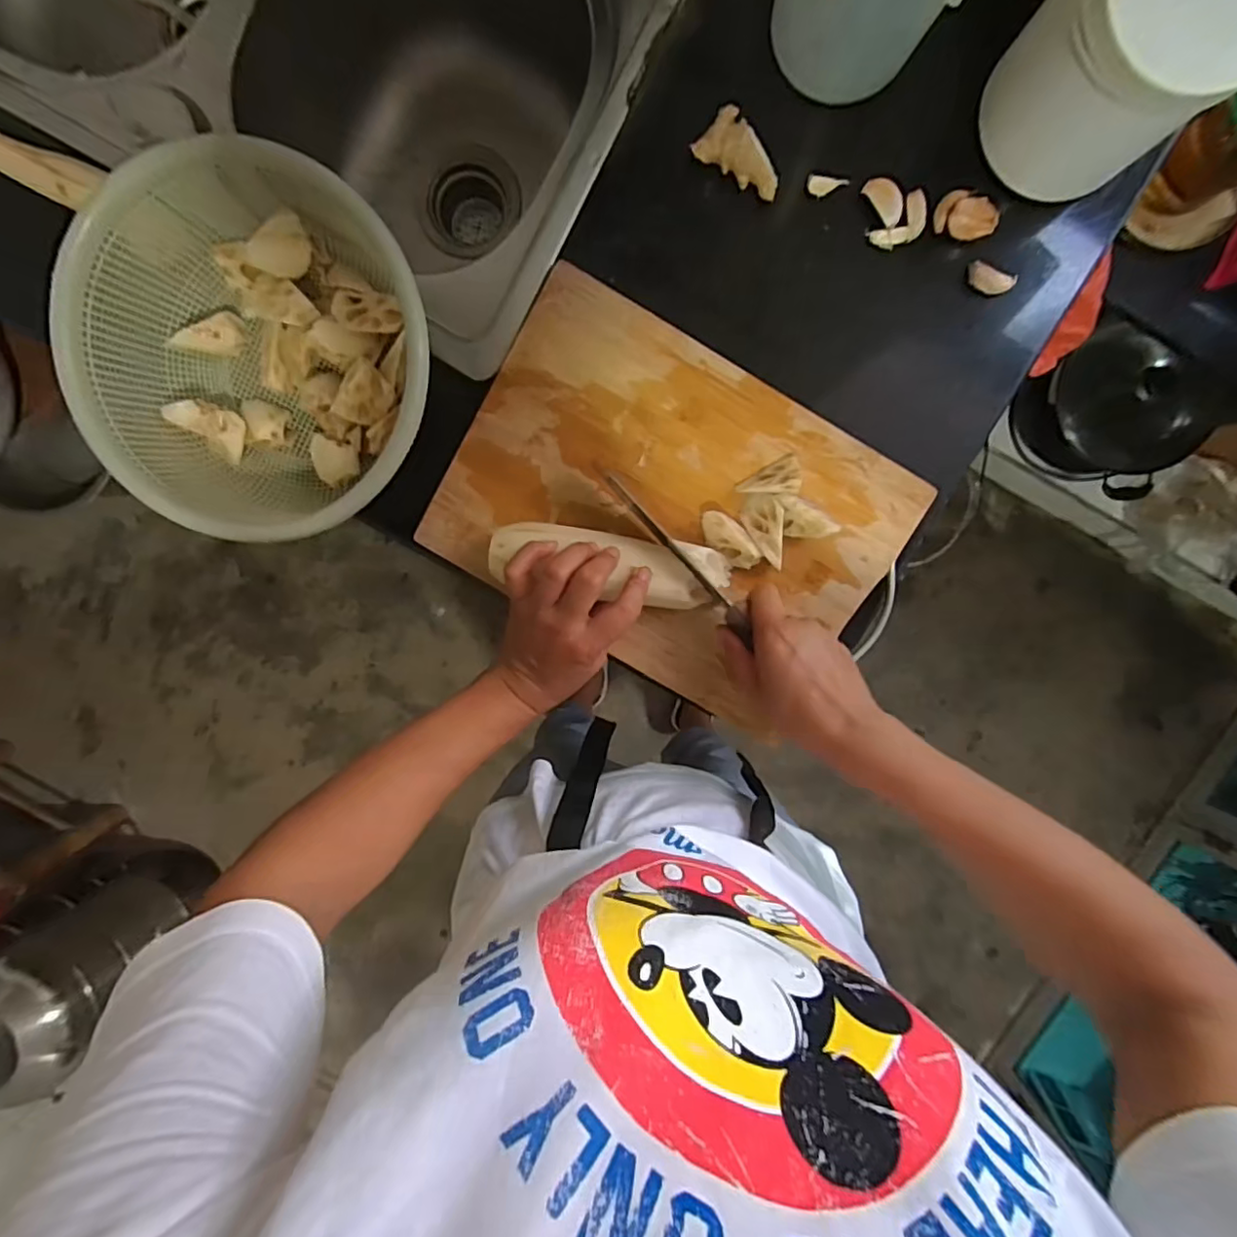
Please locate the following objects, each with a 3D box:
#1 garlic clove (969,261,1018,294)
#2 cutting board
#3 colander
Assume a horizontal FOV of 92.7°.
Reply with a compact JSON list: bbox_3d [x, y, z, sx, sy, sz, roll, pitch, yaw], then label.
[{"bbox_3d":[0.276,-0.250,0.435,0.035,0.013,0.018,22,97,-2],"label":"garlic clove"},{"bbox_3d":[0.043,-0.080,0.456,0.331,0.009,0.232,30,97,-3],"label":"cutting board"},{"bbox_3d":[-0.248,-0.187,0.415,0.228,0.087,0.246,0,97,1],"label":"colander"}]

